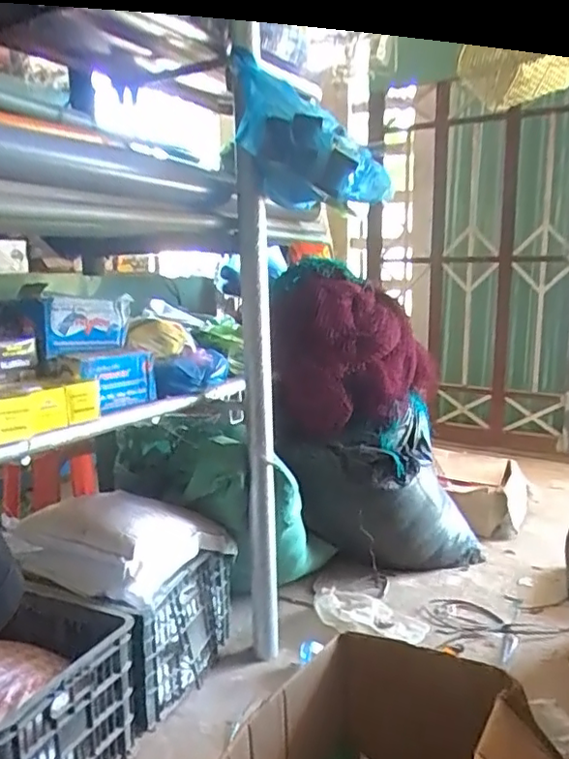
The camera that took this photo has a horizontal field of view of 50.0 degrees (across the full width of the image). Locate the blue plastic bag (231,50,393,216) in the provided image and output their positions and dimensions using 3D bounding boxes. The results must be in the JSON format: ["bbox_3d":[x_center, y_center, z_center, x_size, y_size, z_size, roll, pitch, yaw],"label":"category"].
[{"bbox_3d":[0.055,-0.476,1.172,0.291,0.271,0.166,-1,11,-3],"label":"blue plastic bag"}]

